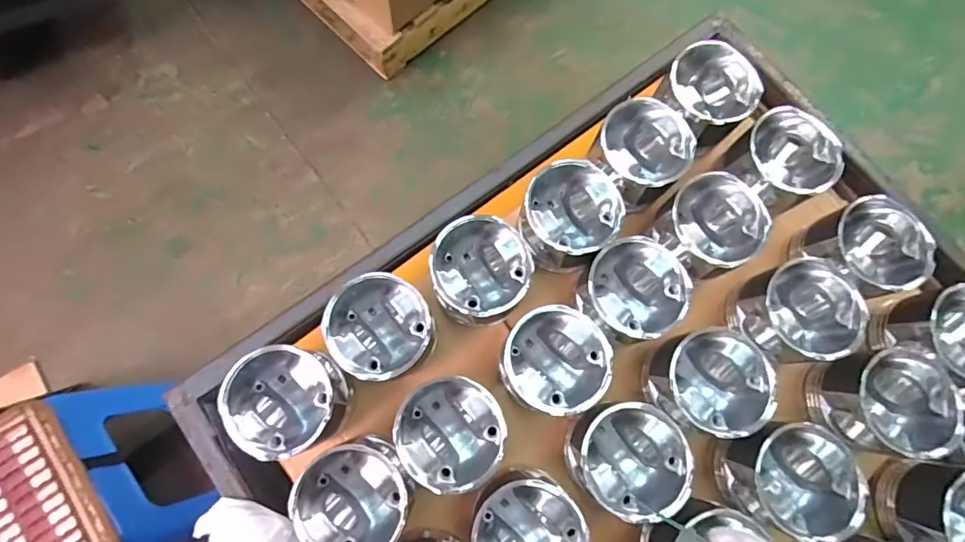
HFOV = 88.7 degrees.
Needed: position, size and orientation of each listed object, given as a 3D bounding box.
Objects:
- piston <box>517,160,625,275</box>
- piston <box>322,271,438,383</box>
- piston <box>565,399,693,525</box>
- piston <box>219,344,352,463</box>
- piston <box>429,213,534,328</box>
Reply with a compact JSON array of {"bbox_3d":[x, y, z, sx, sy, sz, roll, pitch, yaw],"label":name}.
[{"bbox_3d":[0.086,-0.055,0.506,0.094,0.083,0.097,1,75,-2],"label":"piston"},{"bbox_3d":[-0.093,0.058,0.473,0.097,0.079,0.095,1,75,-2],"label":"piston"},{"bbox_3d":[0.127,0.167,0.447,0.096,0.070,0.092,1,75,-2],"label":"piston"},{"bbox_3d":[-0.175,0.117,0.452,0.089,0.068,0.097,1,75,-2],"label":"piston"},{"bbox_3d":[-0.001,0.003,0.490,0.092,0.083,0.097,1,75,-2],"label":"piston"}]

